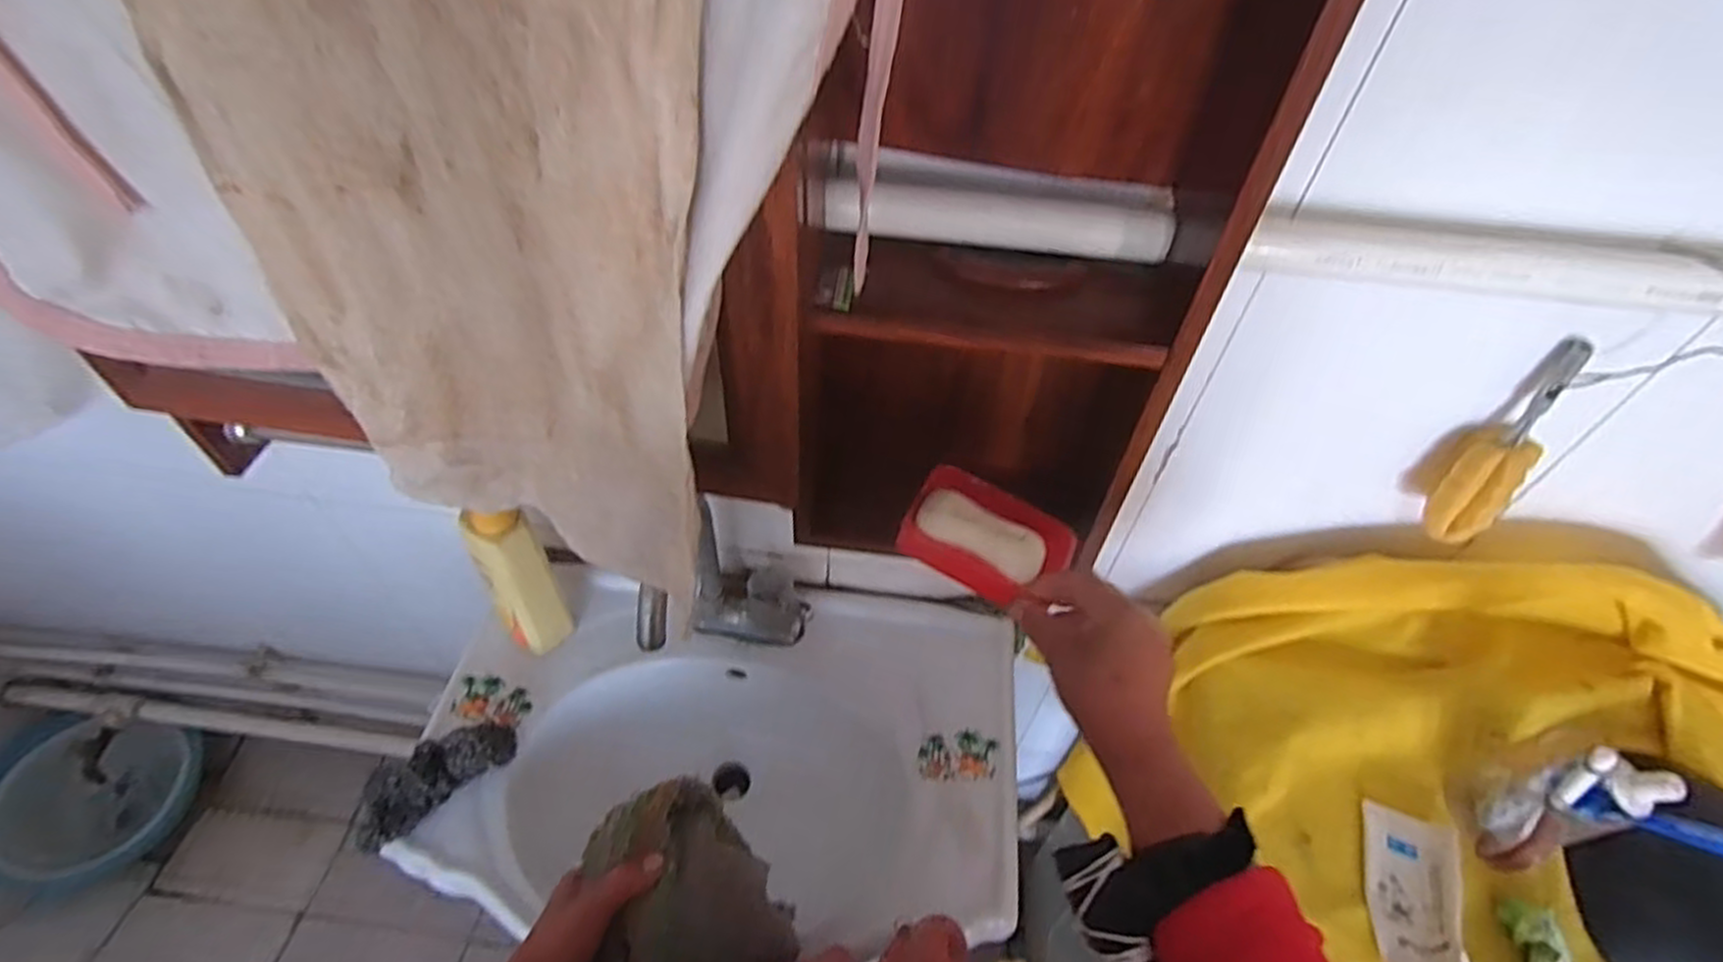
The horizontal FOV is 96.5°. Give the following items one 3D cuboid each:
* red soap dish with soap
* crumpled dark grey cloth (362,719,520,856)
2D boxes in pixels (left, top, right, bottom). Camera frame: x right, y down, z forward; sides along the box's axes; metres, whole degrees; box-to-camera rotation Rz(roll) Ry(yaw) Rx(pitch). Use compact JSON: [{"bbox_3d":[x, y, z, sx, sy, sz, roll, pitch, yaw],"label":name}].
[{"bbox_3d":[0.089,0.033,0.536,0.109,0.040,0.082,26,53,17],"label":"red soap dish with soap"},{"bbox_3d":[-0.399,0.273,0.719,0.144,0.039,0.057,-31,58,-26],"label":"crumpled dark grey cloth"}]

